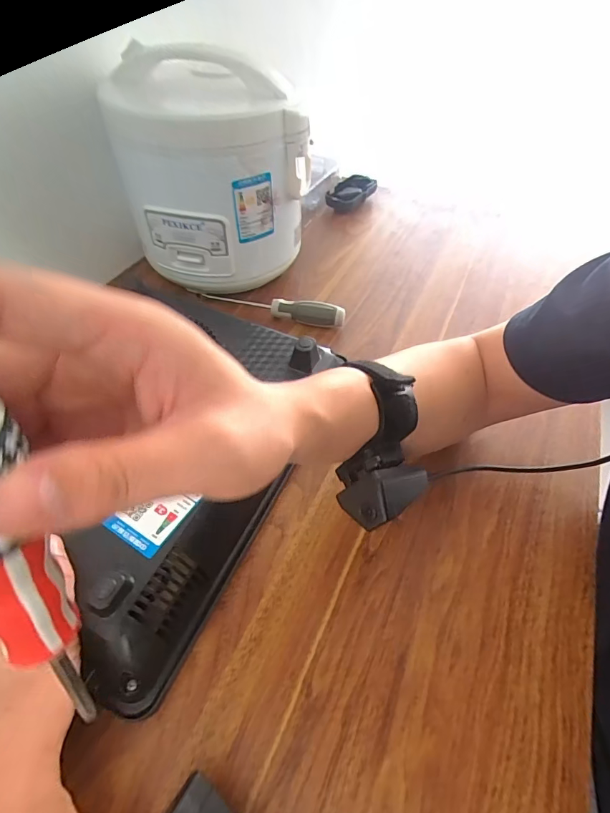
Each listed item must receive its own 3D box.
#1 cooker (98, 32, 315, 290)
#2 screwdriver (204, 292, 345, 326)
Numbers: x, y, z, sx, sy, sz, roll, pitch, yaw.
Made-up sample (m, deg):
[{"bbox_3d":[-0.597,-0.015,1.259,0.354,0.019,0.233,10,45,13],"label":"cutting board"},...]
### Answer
[{"bbox_3d":[-0.111,-0.263,0.483,0.175,0.222,0.173,-27,59,-19],"label":"cooker"},{"bbox_3d":[-0.039,-0.124,0.498,0.175,0.026,0.024,15,52,10],"label":"screwdriver"}]

